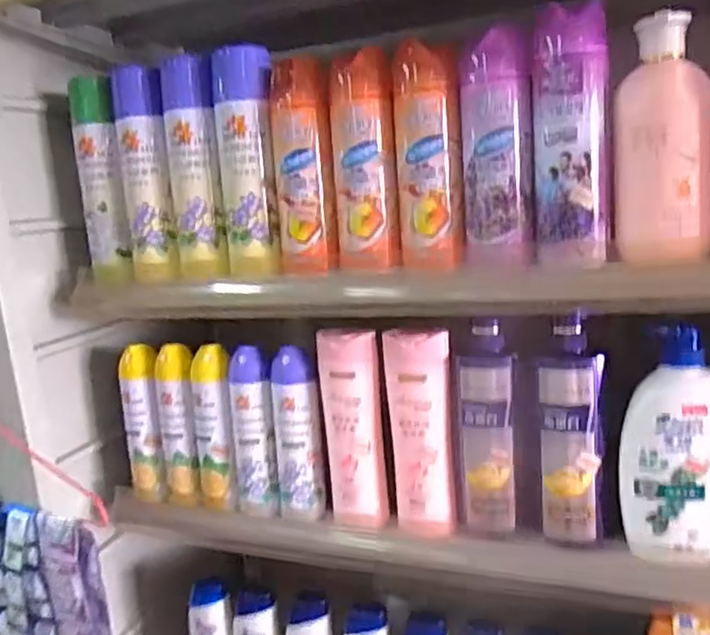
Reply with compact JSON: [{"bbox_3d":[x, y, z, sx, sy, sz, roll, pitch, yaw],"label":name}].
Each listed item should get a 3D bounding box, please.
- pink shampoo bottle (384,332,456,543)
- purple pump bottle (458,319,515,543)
[{"bbox_3d":[0.069,0.121,0.691,0.065,0.215,0.037,-4,11,9],"label":"pink shampoo bottle"},{"bbox_3d":[0.134,0.114,0.671,0.053,0.214,0.037,-4,11,9],"label":"purple pump bottle"}]

